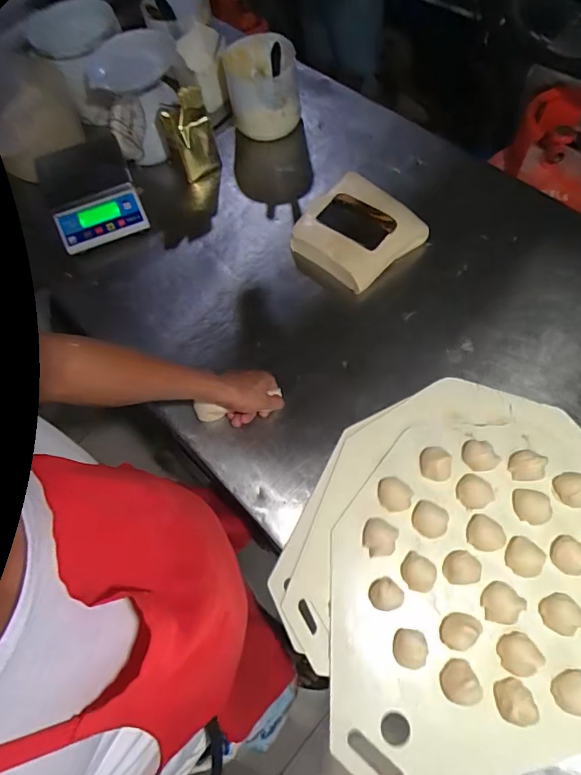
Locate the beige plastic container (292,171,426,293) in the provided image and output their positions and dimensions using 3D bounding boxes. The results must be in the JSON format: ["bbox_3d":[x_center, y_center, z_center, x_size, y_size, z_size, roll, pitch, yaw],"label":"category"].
[{"bbox_3d":[0.130,-0.320,0.914,0.224,0.069,0.223,-41,67,-14],"label":"beige plastic container"}]

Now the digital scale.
[{"bbox_3d":[-0.449,-0.435,1.010,0.198,0.082,0.291,-24,64,-6],"label":"digital scale"}]

